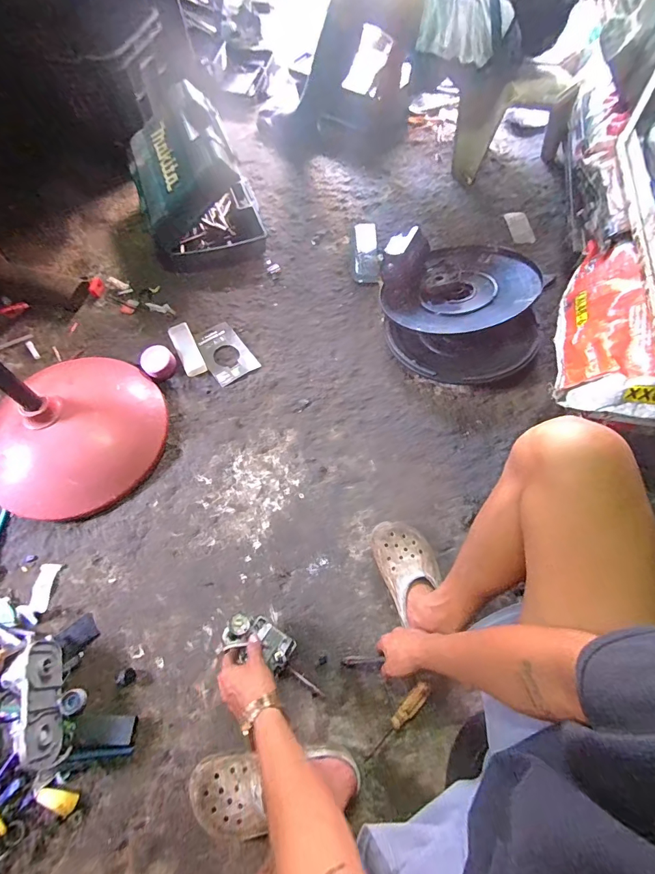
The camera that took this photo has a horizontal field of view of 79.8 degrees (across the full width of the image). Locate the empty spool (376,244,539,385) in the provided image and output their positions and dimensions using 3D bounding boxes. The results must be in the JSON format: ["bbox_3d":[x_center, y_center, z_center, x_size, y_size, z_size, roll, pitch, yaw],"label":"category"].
[{"bbox_3d":[0.353,-0.346,1.040,0.391,0.123,0.460,-1,64,-1],"label":"empty spool"}]

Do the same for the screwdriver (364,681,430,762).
[{"bbox_3d":[0.120,0.482,0.664,0.150,0.019,0.026,-42,72,-18],"label":"screwdriver"}]

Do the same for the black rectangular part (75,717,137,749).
[{"bbox_3d":[-0.371,0.491,0.654,0.099,0.014,0.040,-1,64,-1],"label":"black rectangular part"}]

